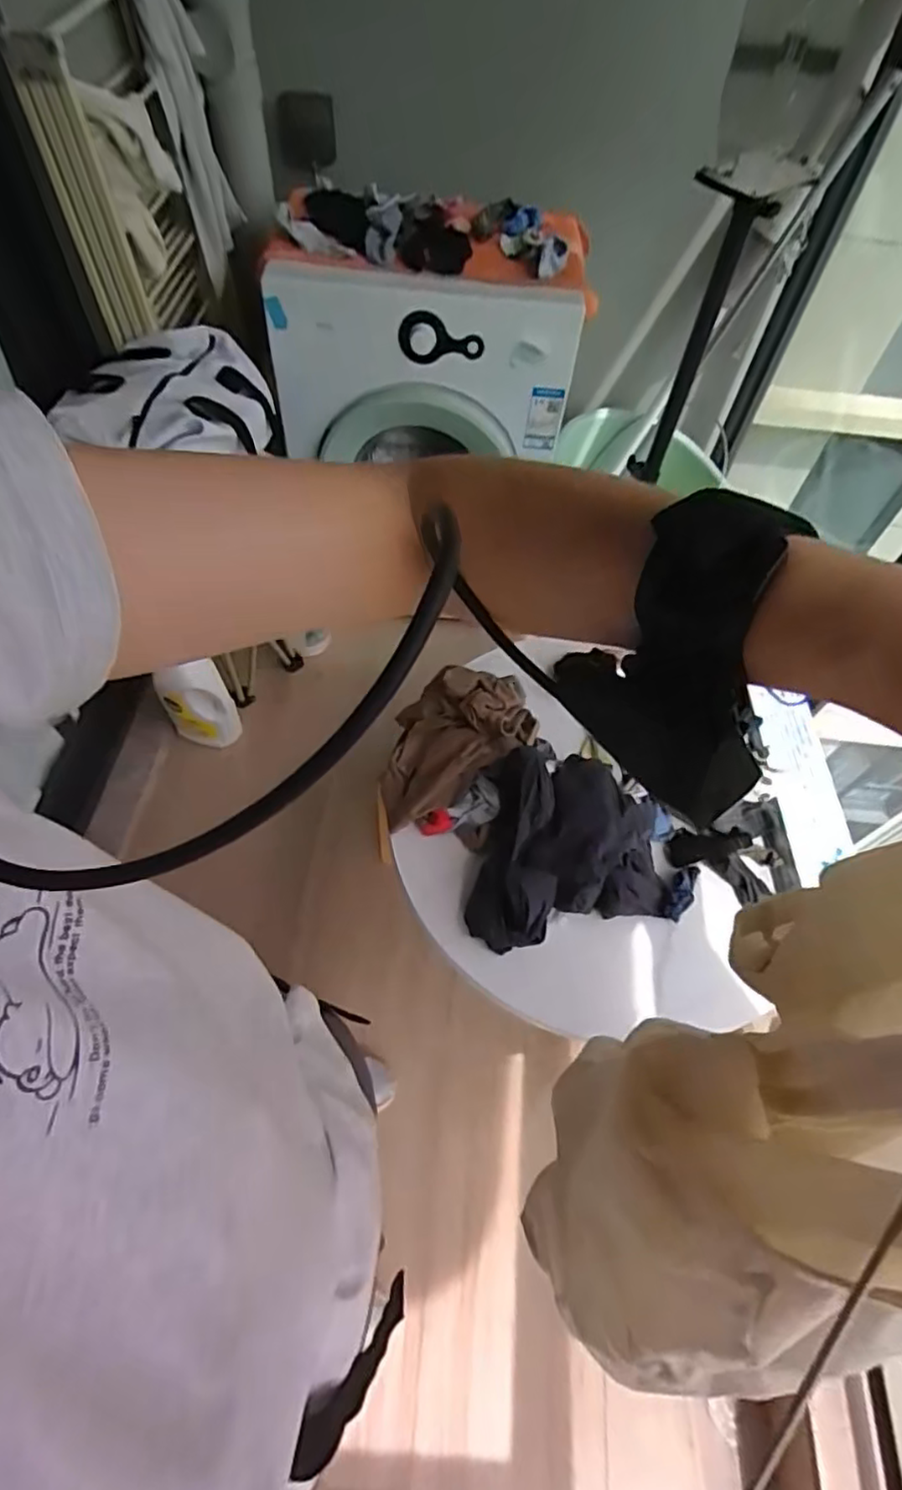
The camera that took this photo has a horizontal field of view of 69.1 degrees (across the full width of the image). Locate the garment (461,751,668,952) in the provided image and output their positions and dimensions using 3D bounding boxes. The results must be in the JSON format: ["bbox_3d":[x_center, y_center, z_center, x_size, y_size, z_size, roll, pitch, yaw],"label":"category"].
[{"bbox_3d":[0.200,0.168,1.061,0.304,0.119,0.318,7,58,1],"label":"garment"}]

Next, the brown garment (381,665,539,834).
[{"bbox_3d":[-0.001,-0.019,1.198,0.358,0.136,0.203,-34,66,-22],"label":"brown garment"}]

